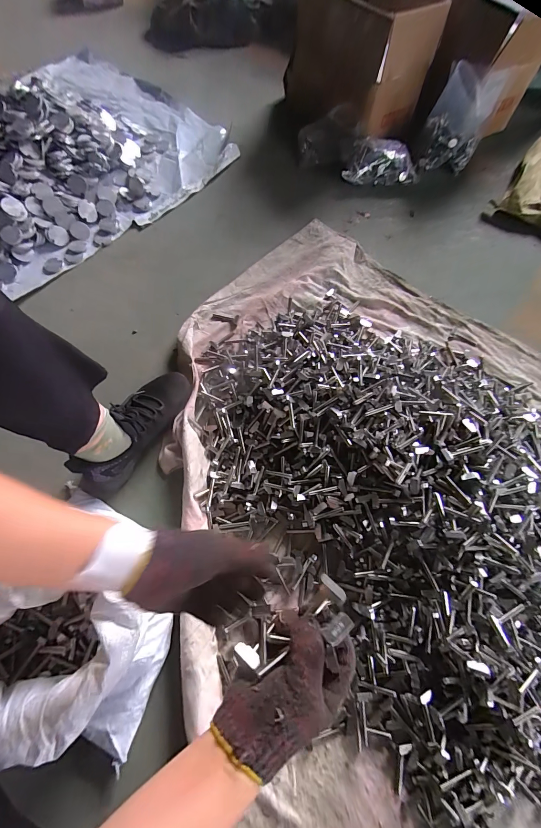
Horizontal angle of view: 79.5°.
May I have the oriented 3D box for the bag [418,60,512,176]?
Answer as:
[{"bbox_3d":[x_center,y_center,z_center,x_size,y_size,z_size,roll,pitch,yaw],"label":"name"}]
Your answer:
[{"bbox_3d":[0.497,-0.773,0.865,0.146,0.188,0.116,27,69,8],"label":"bag"}]

